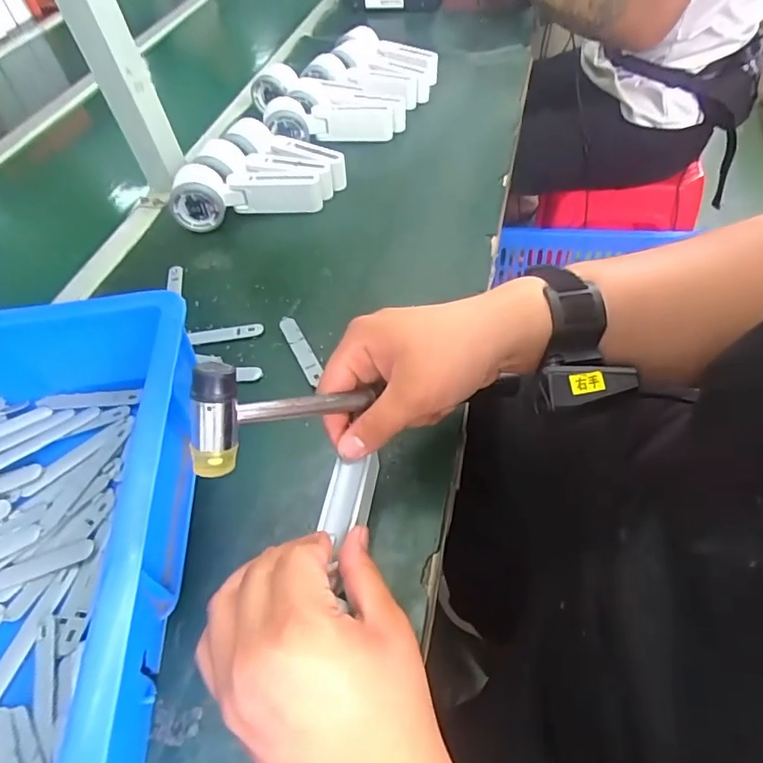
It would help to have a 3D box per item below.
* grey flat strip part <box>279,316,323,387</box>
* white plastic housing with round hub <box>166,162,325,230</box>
[{"bbox_3d":[-0.072,-0.030,0.468,0.016,0.004,0.089,-24,53,-13],"label":"grey flat strip part"},{"bbox_3d":[-0.154,-0.217,0.598,0.164,0.058,0.041,-9,51,-1],"label":"white plastic housing with round hub"}]

